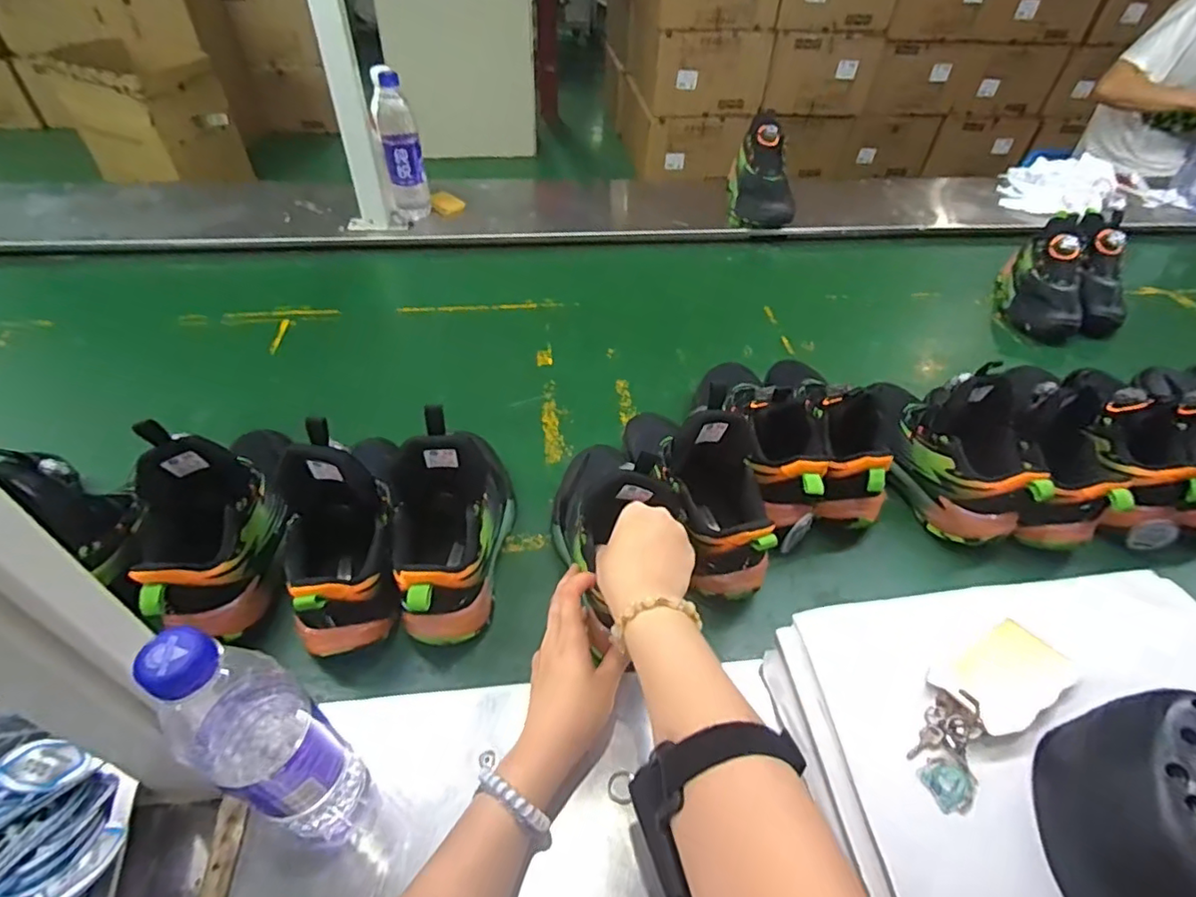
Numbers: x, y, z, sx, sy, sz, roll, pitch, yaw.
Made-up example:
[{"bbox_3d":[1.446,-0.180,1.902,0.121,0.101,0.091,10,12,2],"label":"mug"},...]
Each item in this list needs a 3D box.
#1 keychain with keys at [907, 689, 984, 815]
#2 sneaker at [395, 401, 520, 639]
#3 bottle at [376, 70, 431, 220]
[{"bbox_3d":[0.264,0.223,0.447,0.041,0.016,0.086,19,47,15],"label":"keychain with keys"},{"bbox_3d":[-0.139,0.060,0.550,0.089,0.153,0.214,5,45,2],"label":"sneaker"},{"bbox_3d":[-0.344,-0.518,1.030,0.069,0.216,0.075,-13,47,-15],"label":"bottle"}]

